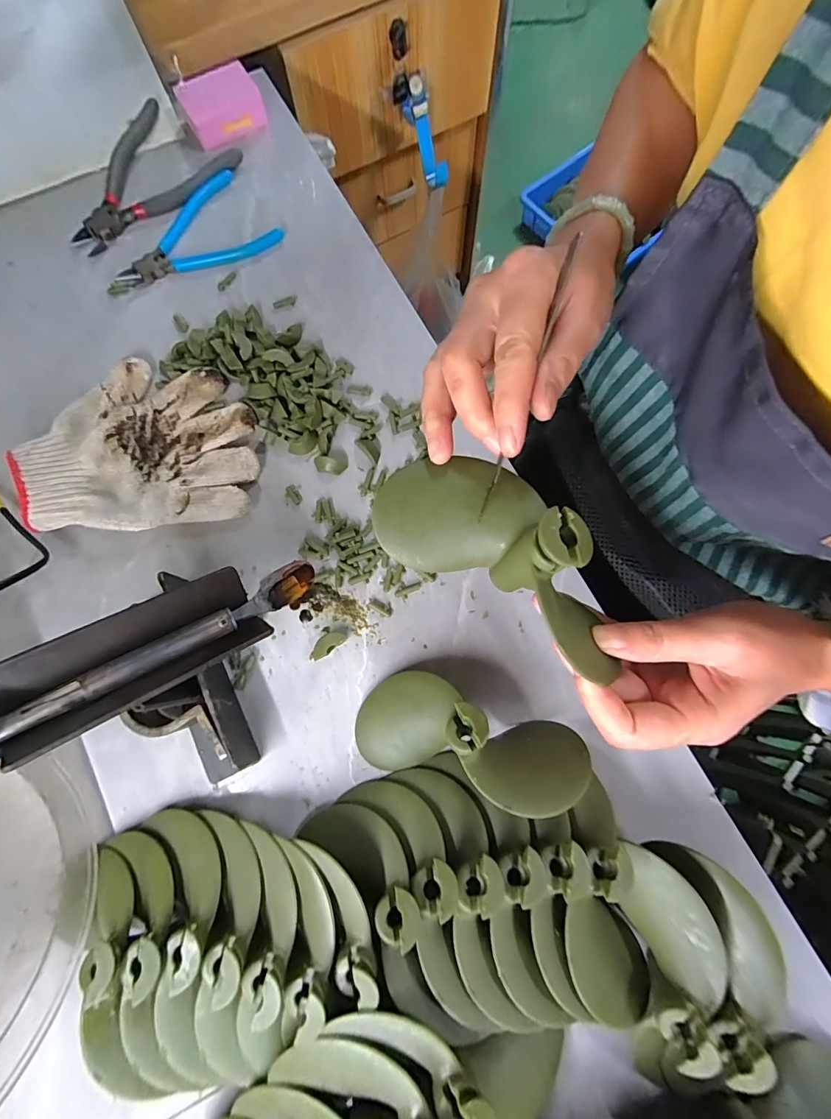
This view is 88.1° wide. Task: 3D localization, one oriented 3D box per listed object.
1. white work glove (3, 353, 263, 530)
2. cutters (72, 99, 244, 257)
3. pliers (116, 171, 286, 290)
[{"bbox_3d":[-0.221,-0.096,0.349,0.173,0.027,0.143,-7,78,0],"label":"white work glove"},{"bbox_3d":[-0.268,-0.371,0.414,0.168,0.012,0.115,-43,80,-7],"label":"cutters"},{"bbox_3d":[-0.206,-0.295,0.401,0.141,0.009,0.093,-41,80,-7],"label":"pliers"}]

